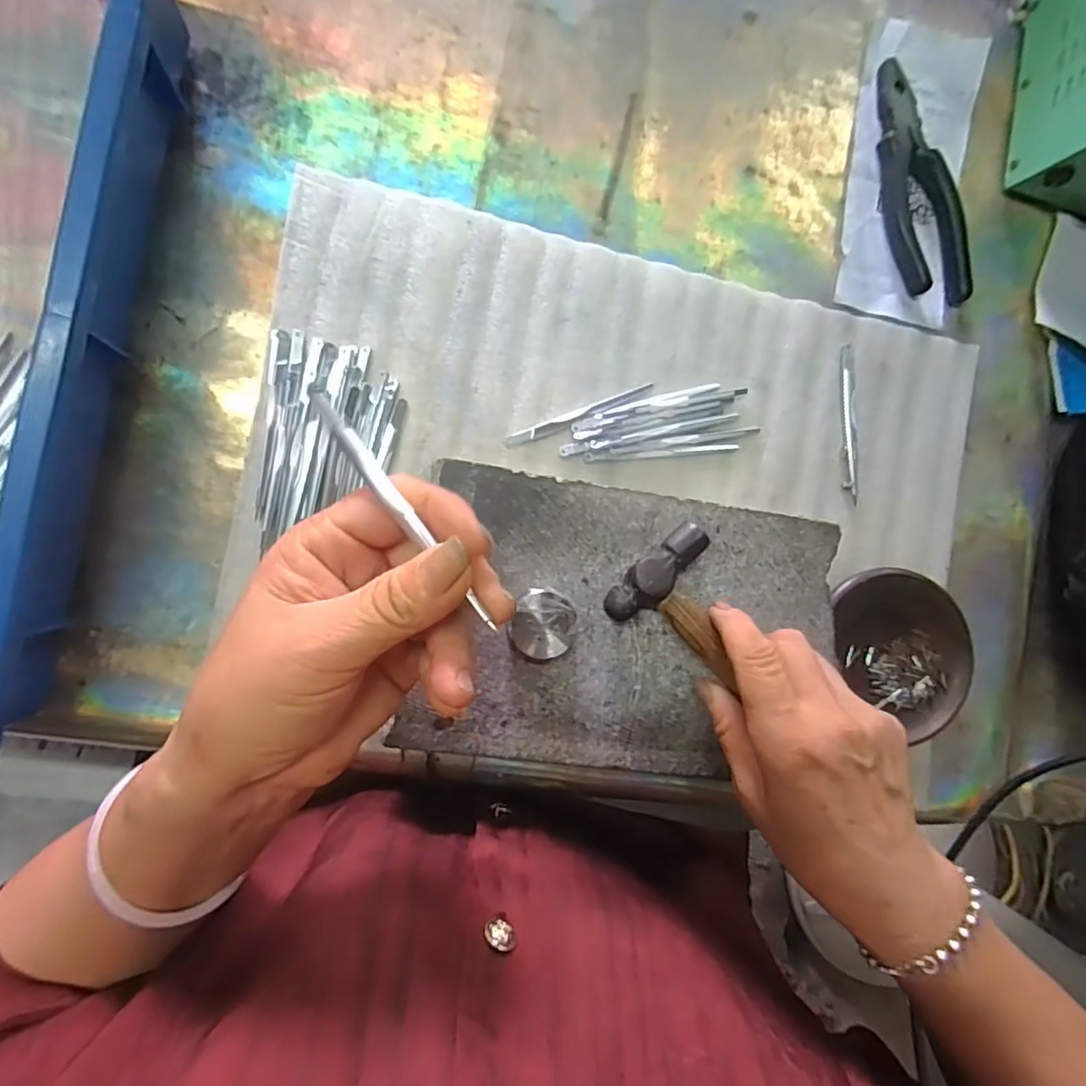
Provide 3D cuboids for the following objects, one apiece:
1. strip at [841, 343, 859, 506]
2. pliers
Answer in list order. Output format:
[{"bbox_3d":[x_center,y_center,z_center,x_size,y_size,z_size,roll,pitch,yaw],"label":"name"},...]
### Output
[{"bbox_3d":[0.208,-0.082,0.396,0.010,0.004,0.105,0,87,-9],"label":"strip"},{"bbox_3d":[0.262,-0.247,0.401,0.054,0.014,0.160,-7,88,-10],"label":"pliers"}]

